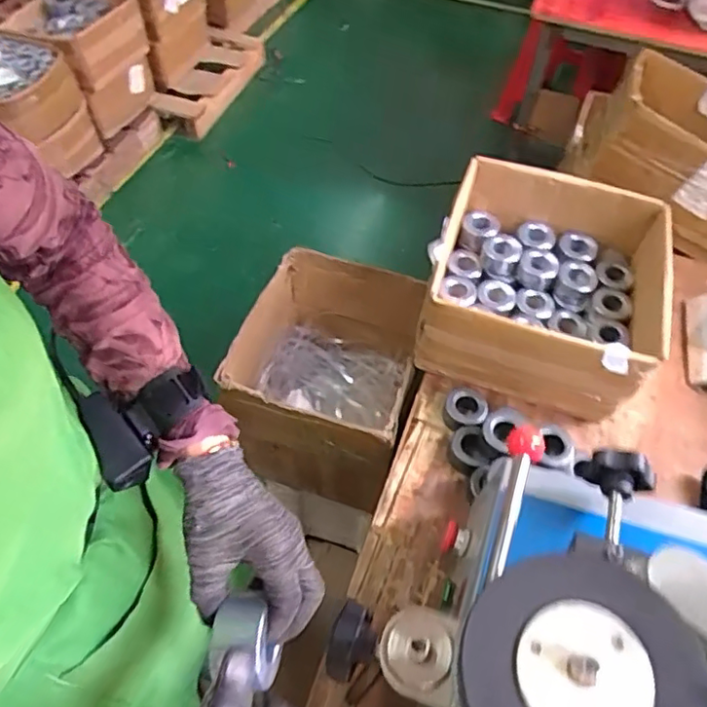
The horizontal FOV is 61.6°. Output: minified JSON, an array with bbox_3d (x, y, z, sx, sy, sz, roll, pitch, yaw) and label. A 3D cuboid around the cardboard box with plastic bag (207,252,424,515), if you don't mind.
[{"bbox_3d":[-0.047,0.039,1.067,0.304,0.235,0.334,15,56,8],"label":"cardboard box with plastic bag"}]

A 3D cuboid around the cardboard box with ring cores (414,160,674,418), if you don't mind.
[{"bbox_3d":[0.304,-0.107,0.924,0.358,0.152,0.336,17,56,9],"label":"cardboard box with ring cores"}]

